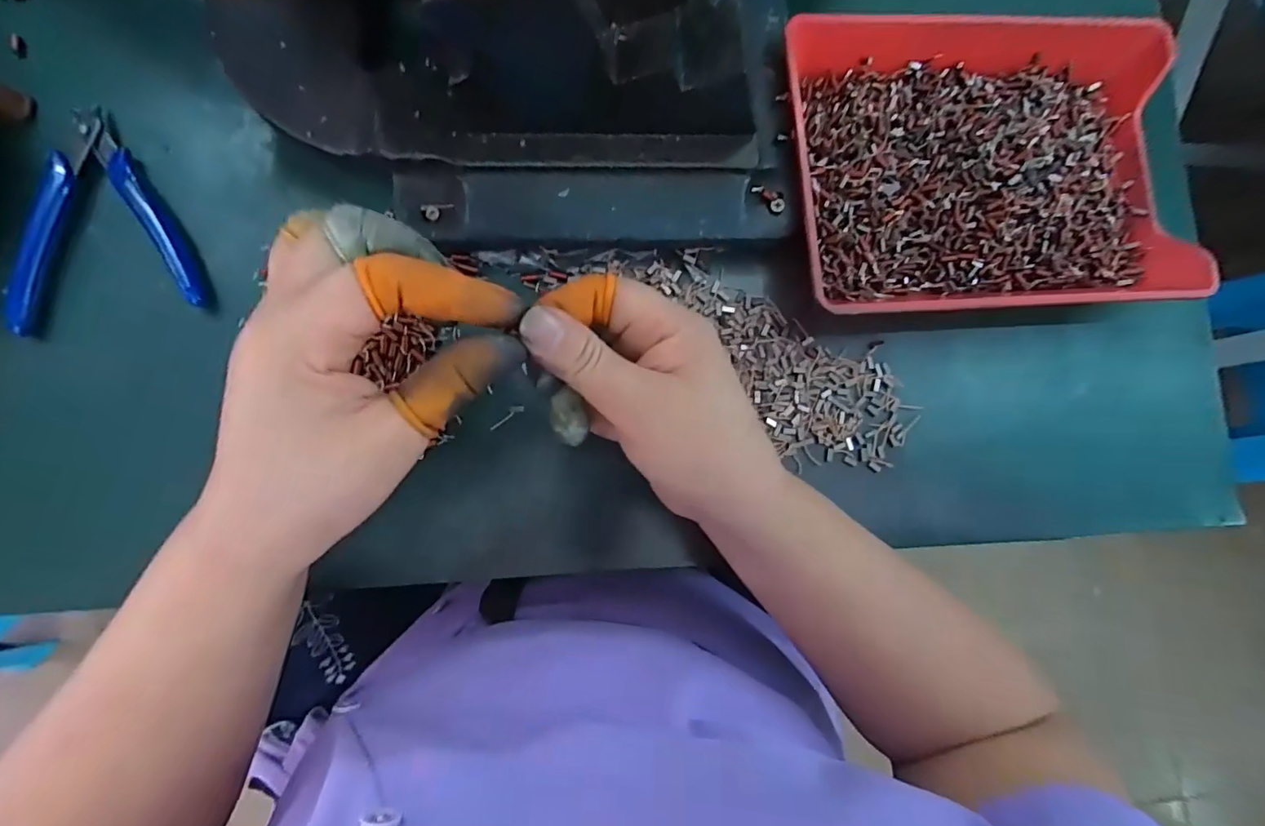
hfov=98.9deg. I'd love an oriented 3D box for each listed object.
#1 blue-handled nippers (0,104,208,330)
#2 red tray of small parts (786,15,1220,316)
[{"bbox_3d":[-0.277,-0.104,0.280,0.090,0.012,0.113,-12,86,-9],"label":"blue-handled nippers"},{"bbox_3d":[0.209,-0.150,0.323,0.238,0.032,0.182,-4,85,-8],"label":"red tray of small parts"}]

